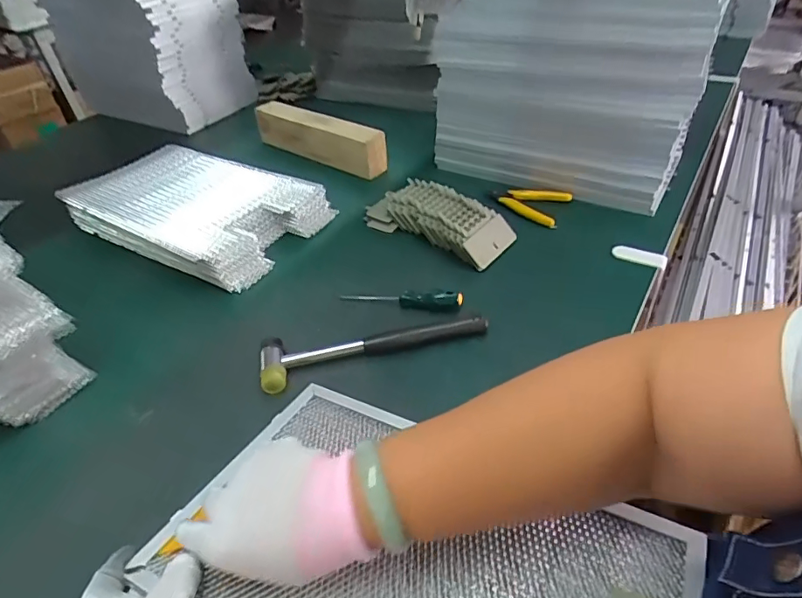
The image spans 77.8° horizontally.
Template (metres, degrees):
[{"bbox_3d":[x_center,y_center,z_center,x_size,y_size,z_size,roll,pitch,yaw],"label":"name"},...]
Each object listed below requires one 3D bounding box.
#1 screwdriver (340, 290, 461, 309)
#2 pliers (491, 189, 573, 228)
[{"bbox_3d":[-0.001,-0.002,0.575,0.143,0.028,0.017,6,41,13],"label":"screwdriver"},{"bbox_3d":[0.182,-0.138,0.719,0.106,0.017,0.070,18,45,25],"label":"pliers"}]

